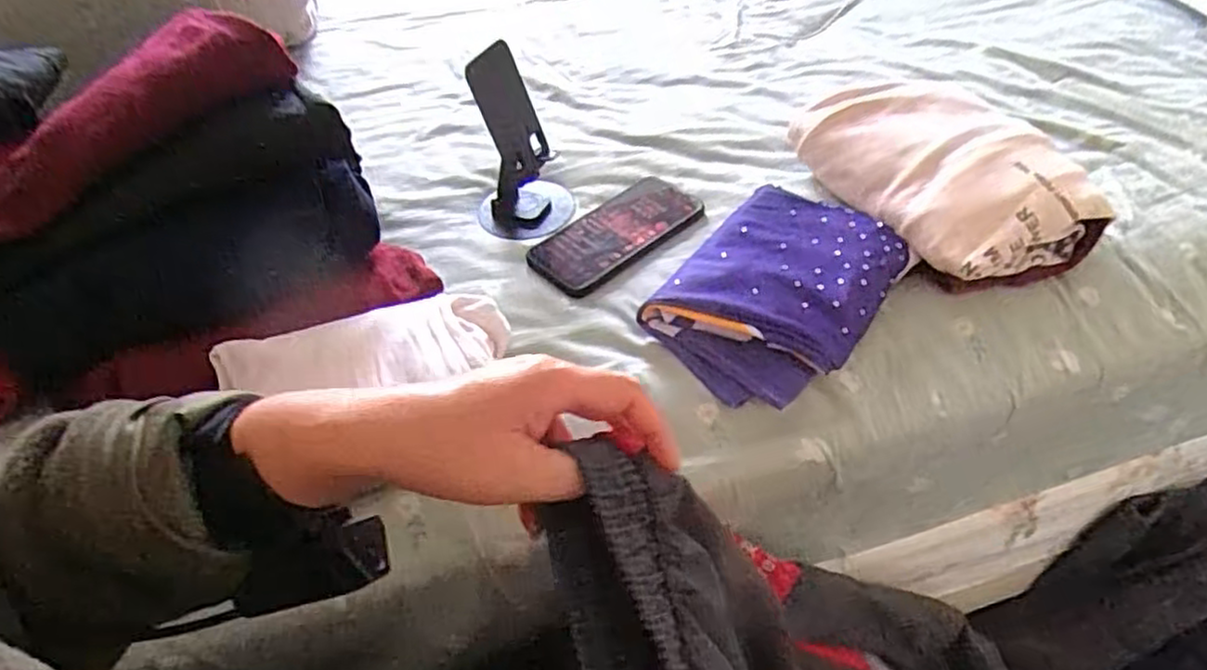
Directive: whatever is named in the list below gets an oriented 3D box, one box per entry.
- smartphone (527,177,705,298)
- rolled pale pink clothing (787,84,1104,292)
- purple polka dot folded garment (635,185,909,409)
[{"bbox_3d":[0.015,-0.094,0.663,0.083,0.014,0.170,33,57,33],"label":"smartphone"},{"bbox_3d":[0.290,-0.149,0.634,0.151,0.073,0.248,-17,46,-10],"label":"rolled pale pink clothing"},{"bbox_3d":[0.140,-0.038,0.584,0.152,0.042,0.207,23,52,27],"label":"purple polka dot folded garment"}]

